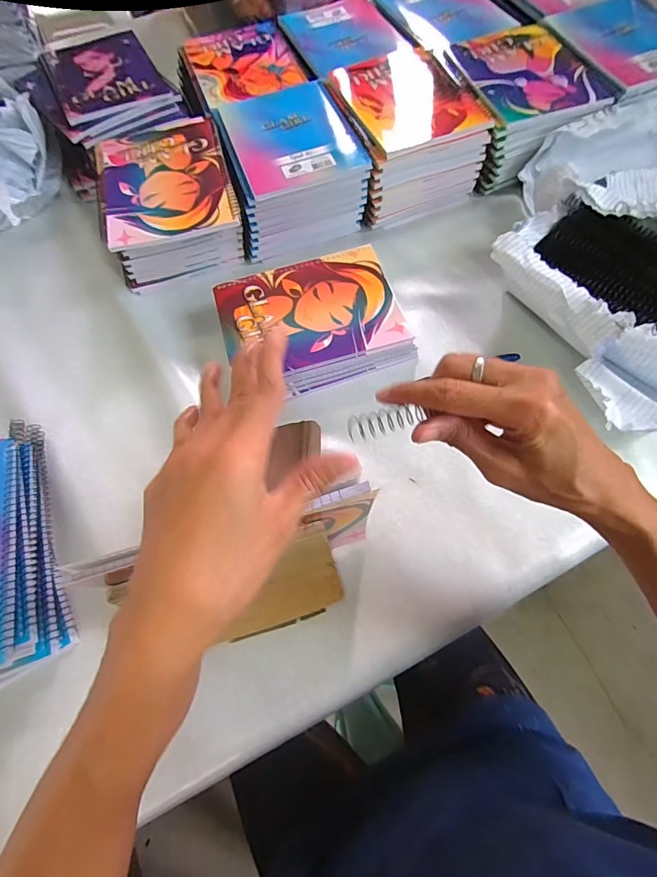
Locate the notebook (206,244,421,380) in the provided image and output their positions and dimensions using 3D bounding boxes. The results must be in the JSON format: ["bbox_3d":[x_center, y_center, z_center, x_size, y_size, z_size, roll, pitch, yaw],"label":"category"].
[{"bbox_3d":[-0.022,-0.143,0.479,0.196,0.007,0.147,-16,65,-4],"label":"notebook"}]

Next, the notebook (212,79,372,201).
[{"bbox_3d":[-0.055,-0.393,0.542,0.155,0.006,0.205,-18,65,-5],"label":"notebook"}]

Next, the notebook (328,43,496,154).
[{"bbox_3d":[0.103,-0.464,0.565,0.158,0.013,0.230,-20,65,-6],"label":"notebook"}]

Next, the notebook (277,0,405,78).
[{"bbox_3d":[0.018,-0.621,0.647,0.150,0.007,0.190,-21,65,-6],"label":"notebook"}]

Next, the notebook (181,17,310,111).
[{"bbox_3d":[-0.129,-0.570,0.639,0.149,0.007,0.214,-20,65,-6],"label":"notebook"}]

